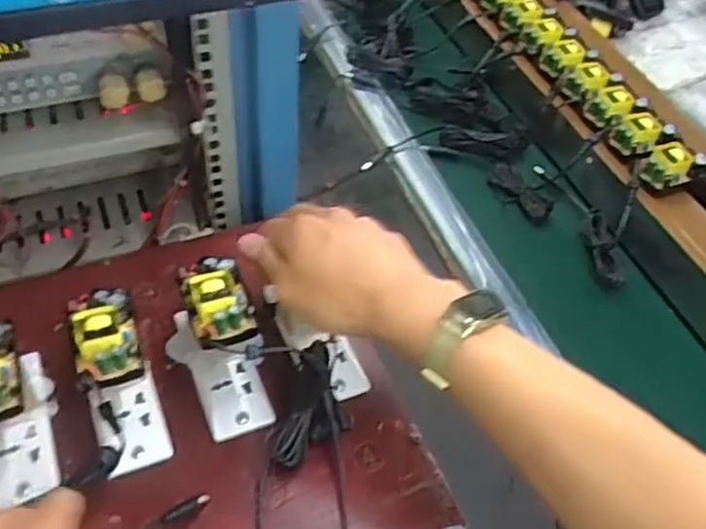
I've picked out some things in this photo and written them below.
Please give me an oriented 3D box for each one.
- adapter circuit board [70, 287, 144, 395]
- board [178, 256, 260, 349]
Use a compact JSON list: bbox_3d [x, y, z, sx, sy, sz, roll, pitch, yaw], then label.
[{"bbox_3d":[-0.157,0.041,0.471,0.039,0.026,0.068,-11,51,-14],"label":"adapter circuit board"},{"bbox_3d":[-0.090,0.022,0.489,0.039,0.021,0.063,-16,52,-18],"label":"board"}]

